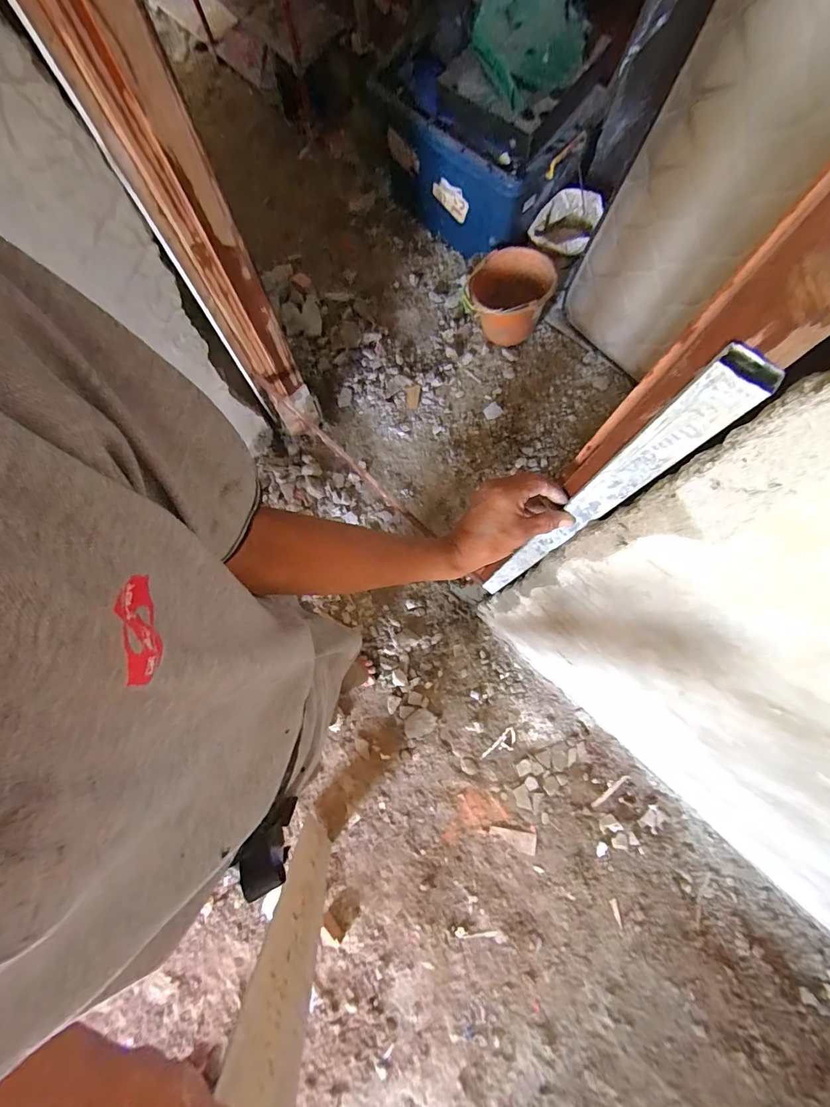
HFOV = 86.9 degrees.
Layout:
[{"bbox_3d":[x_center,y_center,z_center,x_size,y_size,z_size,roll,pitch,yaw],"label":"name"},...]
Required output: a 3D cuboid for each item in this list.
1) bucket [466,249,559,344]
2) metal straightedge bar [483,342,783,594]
[{"bbox_3d":[0.328,-0.920,1.571,0.263,0.229,0.278,0,79,1],"label":"bucket"},{"bbox_3d":[0.179,-0.014,0.623,0.034,0.805,0.016,39,80,8],"label":"metal straightedge bar"}]

